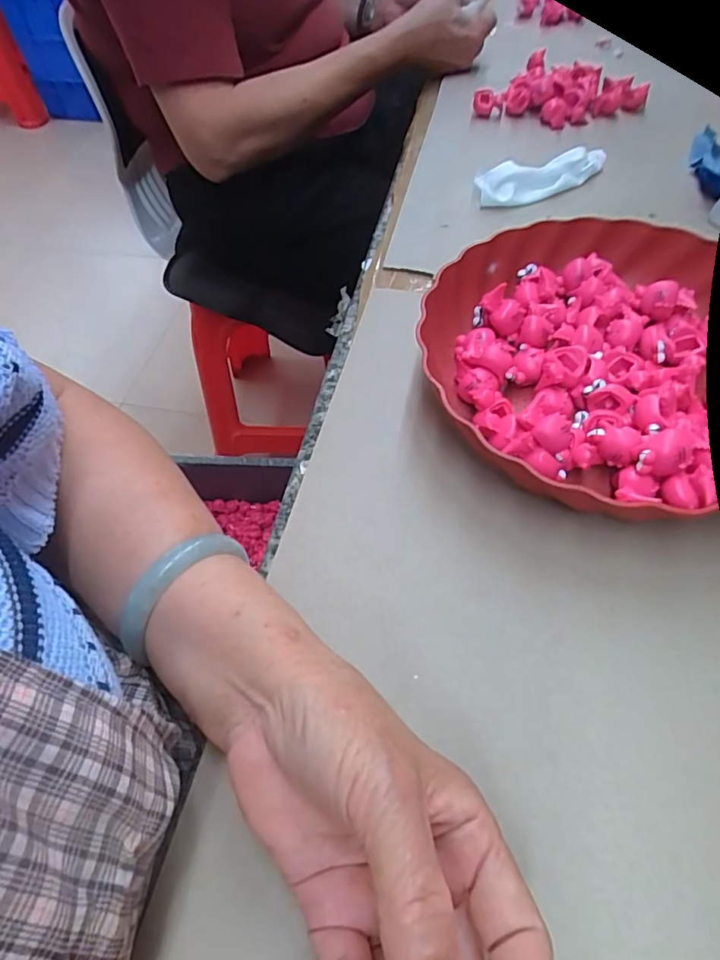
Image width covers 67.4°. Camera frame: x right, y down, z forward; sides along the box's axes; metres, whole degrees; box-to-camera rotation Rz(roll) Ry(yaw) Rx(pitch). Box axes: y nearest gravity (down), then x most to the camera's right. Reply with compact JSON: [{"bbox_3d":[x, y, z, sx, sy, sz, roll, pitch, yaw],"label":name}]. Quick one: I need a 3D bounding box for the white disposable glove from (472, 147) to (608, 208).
[{"bbox_3d":[0.174,-0.284,0.507,0.139,0.023,0.035,-22,58,-13],"label":"white disposable glove"}]

